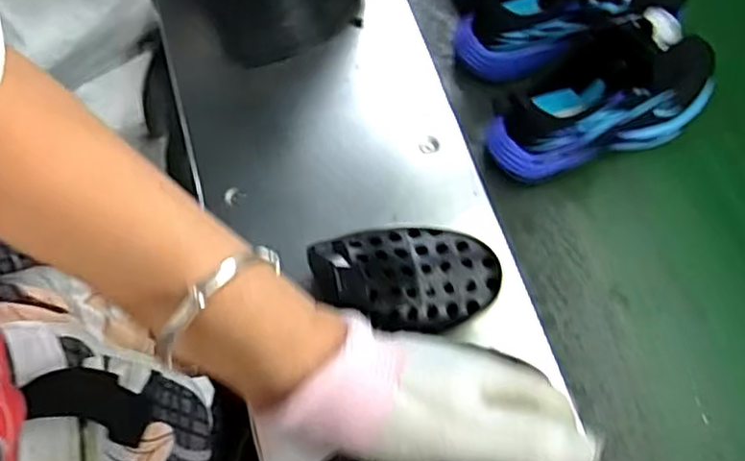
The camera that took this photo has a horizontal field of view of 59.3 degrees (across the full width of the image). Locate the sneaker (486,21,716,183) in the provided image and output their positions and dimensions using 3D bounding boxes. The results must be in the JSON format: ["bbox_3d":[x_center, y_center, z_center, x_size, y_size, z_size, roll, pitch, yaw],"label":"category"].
[{"bbox_3d":[0.209,-0.120,0.550,0.219,0.132,0.077,-18,70,-4],"label":"sneaker"}]

